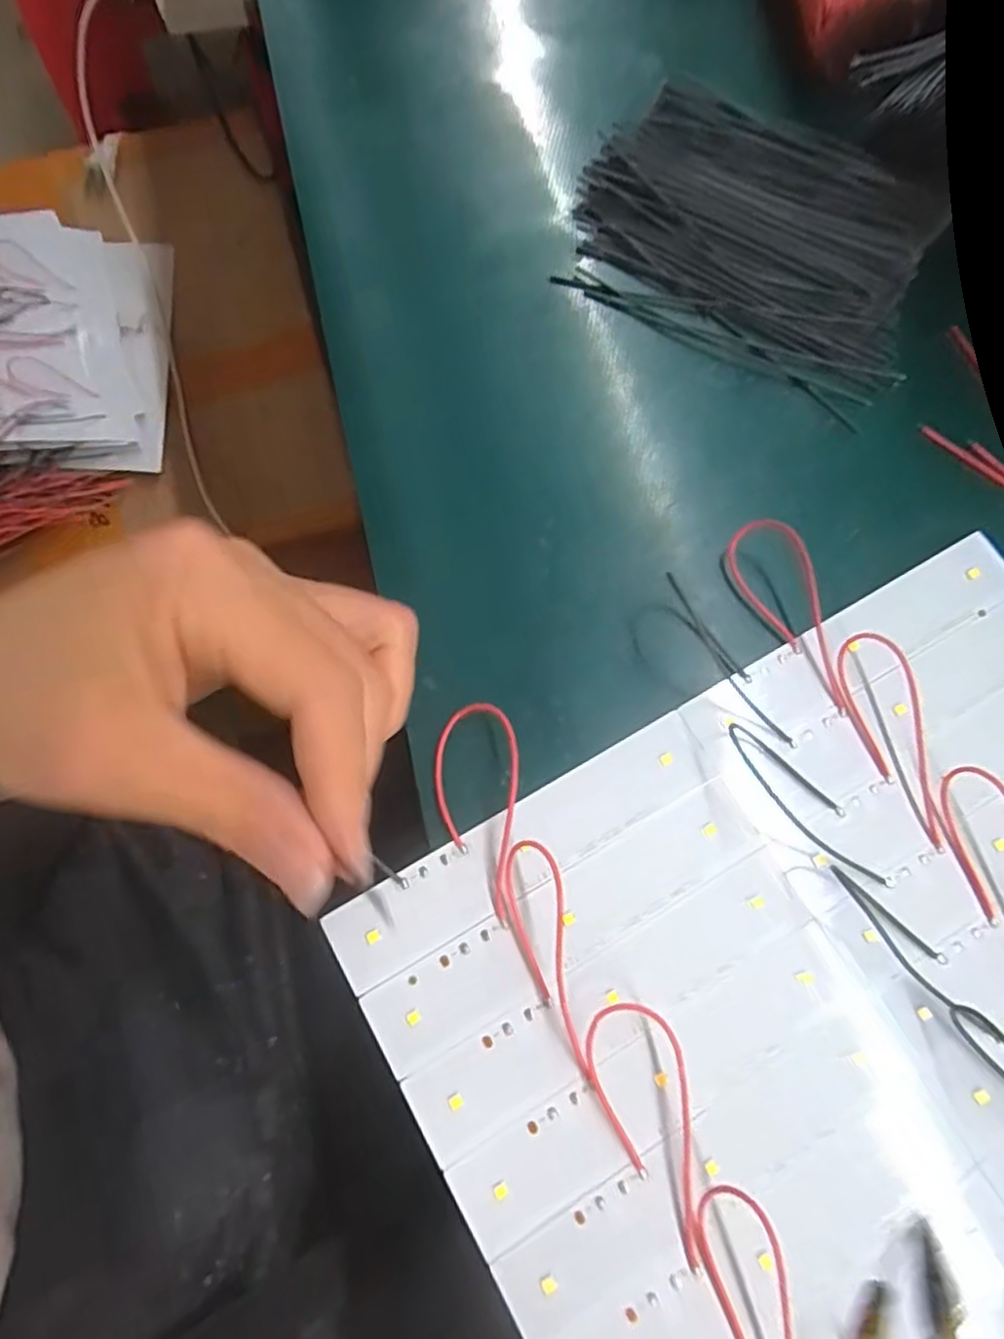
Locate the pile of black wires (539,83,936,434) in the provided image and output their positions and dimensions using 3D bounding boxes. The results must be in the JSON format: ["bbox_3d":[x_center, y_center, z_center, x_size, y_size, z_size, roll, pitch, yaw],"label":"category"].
[{"bbox_3d":[0.091,-0.158,0.254,0.123,0.011,0.098,26,76,7],"label":"pile of black wires"}]

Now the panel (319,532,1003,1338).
[{"bbox_3d":[0.109,0.106,0.185,0.233,0.007,0.220,-29,77,-9],"label":"panel"}]

